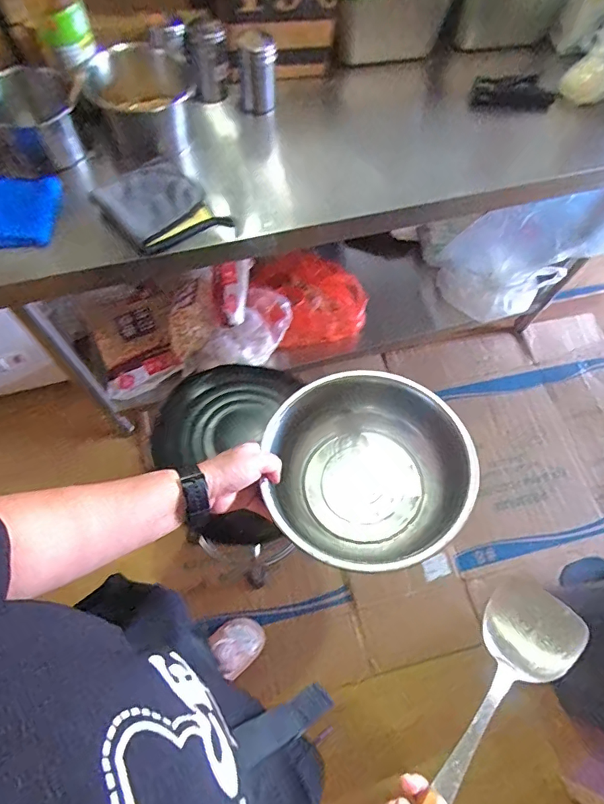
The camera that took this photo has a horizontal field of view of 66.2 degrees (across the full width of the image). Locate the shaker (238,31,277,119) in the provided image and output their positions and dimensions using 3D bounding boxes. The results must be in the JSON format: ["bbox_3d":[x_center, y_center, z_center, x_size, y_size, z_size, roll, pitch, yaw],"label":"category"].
[{"bbox_3d":[-0.083,-0.574,0.825,0.076,0.115,0.067,-4,64,-5],"label":"shaker"}]

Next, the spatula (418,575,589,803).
[{"bbox_3d":[0.151,0.294,0.419,0.365,0.054,0.087,-29,68,-36],"label":"spatula"}]

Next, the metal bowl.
[{"bbox_3d":[0.070,0.075,0.522,0.214,0.089,0.211,1,64,-2],"label":"metal bowl"}]

